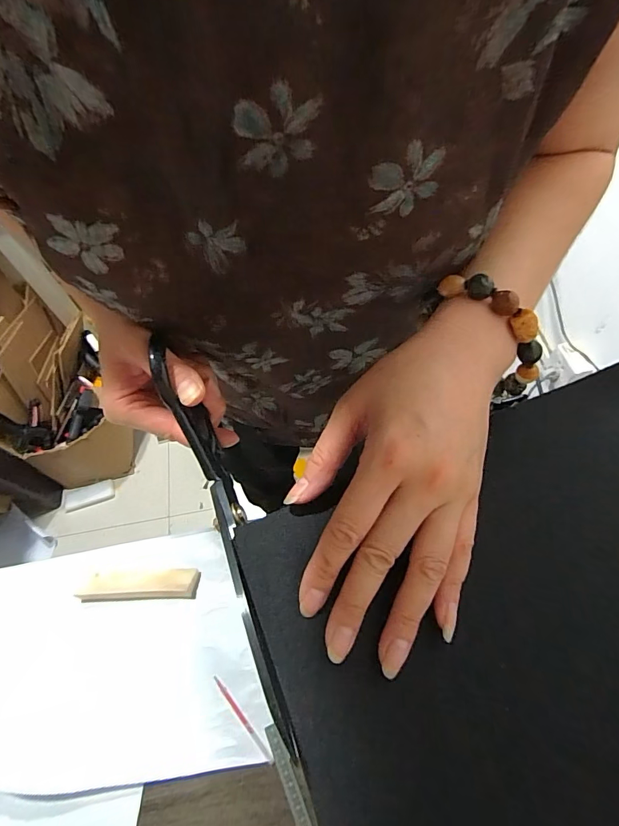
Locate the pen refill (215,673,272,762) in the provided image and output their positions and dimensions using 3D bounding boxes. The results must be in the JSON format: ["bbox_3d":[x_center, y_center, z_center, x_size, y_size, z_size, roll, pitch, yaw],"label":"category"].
[{"bbox_3d":[-0.077,0.343,0.456,0.009,0.004,0.102,-37,65,-16],"label":"pen refill"}]

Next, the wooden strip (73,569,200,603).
[{"bbox_3d":[-0.218,0.220,0.516,0.143,0.023,0.035,-3,60,2],"label":"wooden strip"}]

